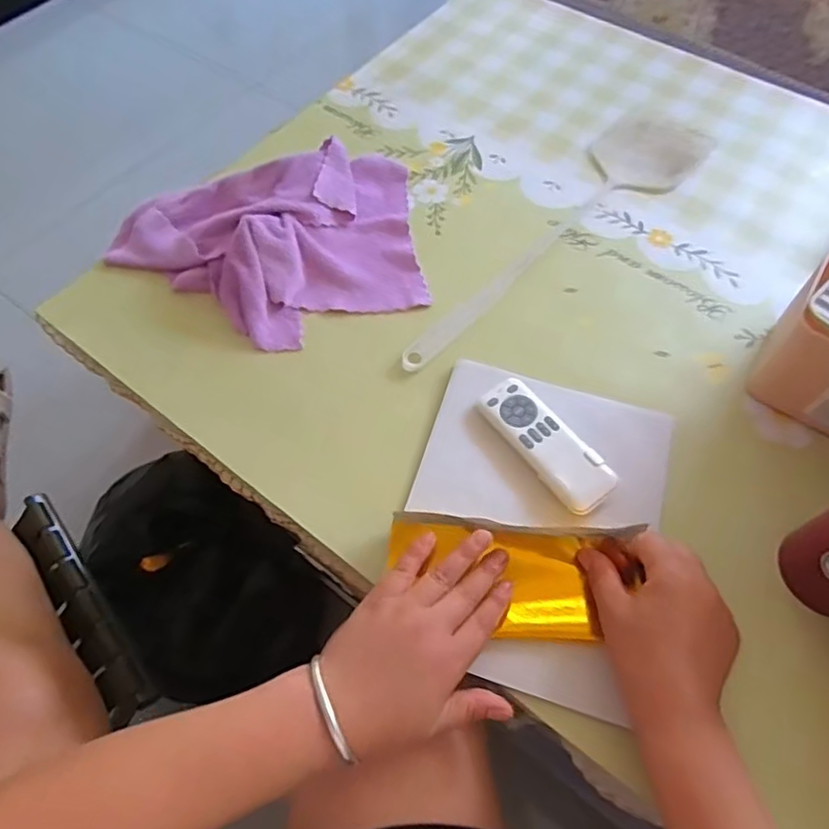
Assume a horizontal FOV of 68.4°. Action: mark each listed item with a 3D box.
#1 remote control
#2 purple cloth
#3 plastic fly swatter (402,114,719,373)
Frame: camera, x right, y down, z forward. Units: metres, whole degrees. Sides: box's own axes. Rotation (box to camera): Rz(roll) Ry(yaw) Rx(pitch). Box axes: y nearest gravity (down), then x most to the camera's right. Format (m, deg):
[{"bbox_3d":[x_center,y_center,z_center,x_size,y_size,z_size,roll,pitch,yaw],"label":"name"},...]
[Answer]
[{"bbox_3d":[0.105,0.024,0.495,0.049,0.013,0.126,-33,65,-16],"label":"remote control"},{"bbox_3d":[-0.136,-0.168,0.593,0.292,0.048,0.204,-18,62,-8],"label":"purple cloth"},{"bbox_3d":[0.155,-0.189,0.628,0.105,0.007,0.454,37,68,20],"label":"plastic fly swatter"}]

